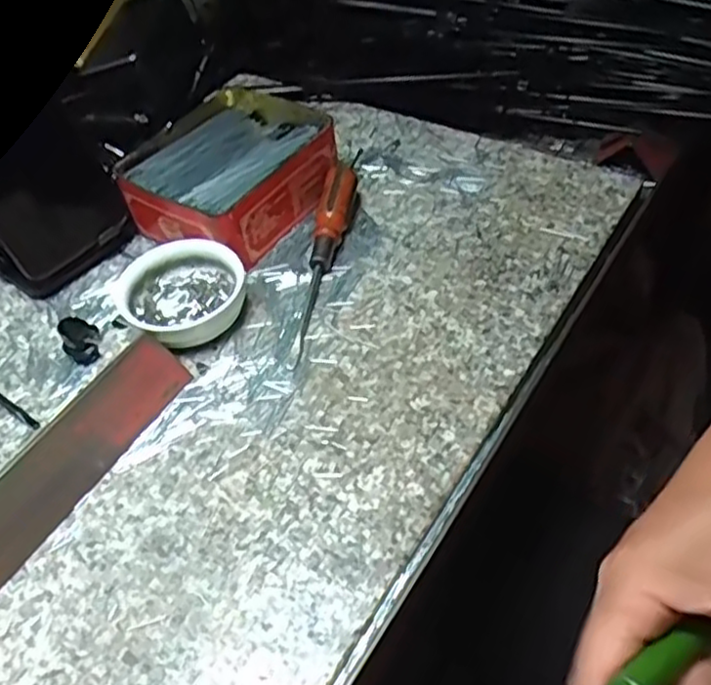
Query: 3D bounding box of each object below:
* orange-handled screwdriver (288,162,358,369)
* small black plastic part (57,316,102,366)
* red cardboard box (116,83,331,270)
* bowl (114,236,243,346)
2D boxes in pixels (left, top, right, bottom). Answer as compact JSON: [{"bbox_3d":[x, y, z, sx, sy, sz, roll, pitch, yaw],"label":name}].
[{"bbox_3d":[-0.021,-0.052,0.422,0.021,0.029,0.145,6,50,10],"label":"orange-handled screwdriver"},{"bbox_3d":[-0.156,-0.001,0.399,0.017,0.024,0.018,-13,49,-4],"label":"small black plastic part"},{"bbox_3d":[-0.081,-0.111,0.471,0.111,0.042,0.129,25,57,26],"label":"red cardboard box"},{"bbox_3d":[-0.101,-0.028,0.413,0.070,0.026,0.066,-4,49,4],"label":"bowl"}]

